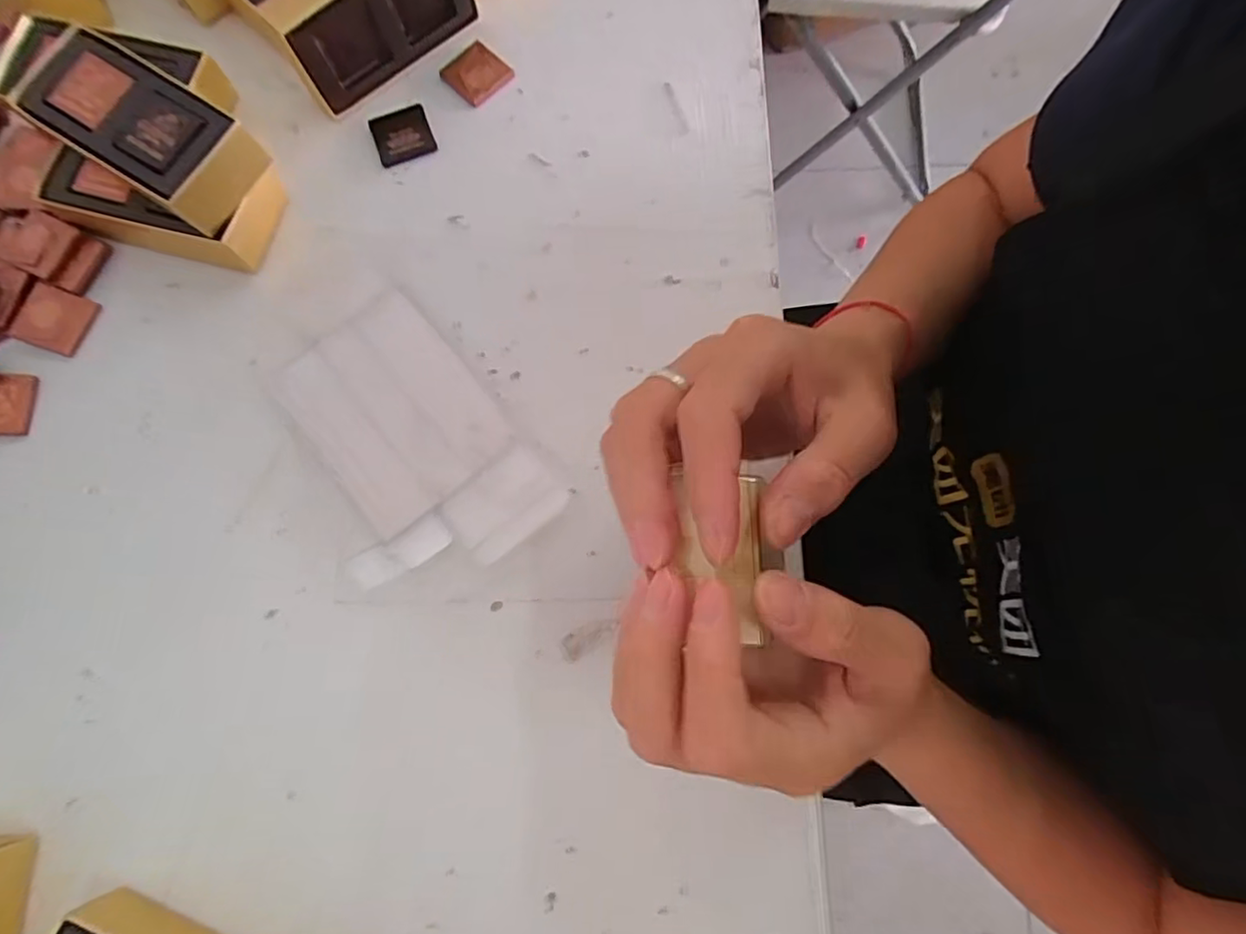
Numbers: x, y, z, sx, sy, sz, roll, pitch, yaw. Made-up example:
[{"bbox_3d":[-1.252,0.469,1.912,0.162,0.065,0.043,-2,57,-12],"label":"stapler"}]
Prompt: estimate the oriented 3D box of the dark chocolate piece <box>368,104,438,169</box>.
[{"bbox_3d":[-0.131,-0.198,0.368,0.034,0.004,0.036,-21,77,-4],"label":"dark chocolate piece"}]

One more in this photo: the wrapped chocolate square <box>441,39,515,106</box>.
[{"bbox_3d":[-0.088,-0.239,0.377,0.033,0.004,0.033,41,81,9],"label":"wrapped chocolate square"}]

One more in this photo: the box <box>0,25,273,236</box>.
[{"bbox_3d":[-0.247,-0.173,0.317,0.122,0.025,0.054,32,79,9],"label":"box"}]

